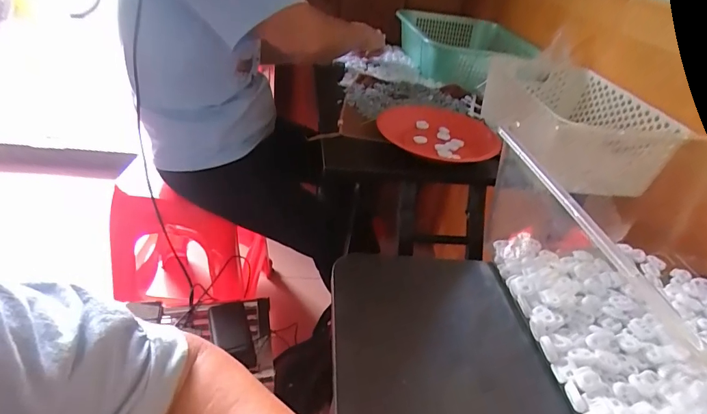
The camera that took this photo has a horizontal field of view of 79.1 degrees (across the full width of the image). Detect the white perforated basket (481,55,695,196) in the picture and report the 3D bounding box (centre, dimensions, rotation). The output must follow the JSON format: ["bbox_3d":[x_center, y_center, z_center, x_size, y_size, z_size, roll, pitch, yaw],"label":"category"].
[{"bbox_3d":[0.360,-0.158,0.736,0.212,0.097,0.321,7,34,-2],"label":"white perforated basket"}]

